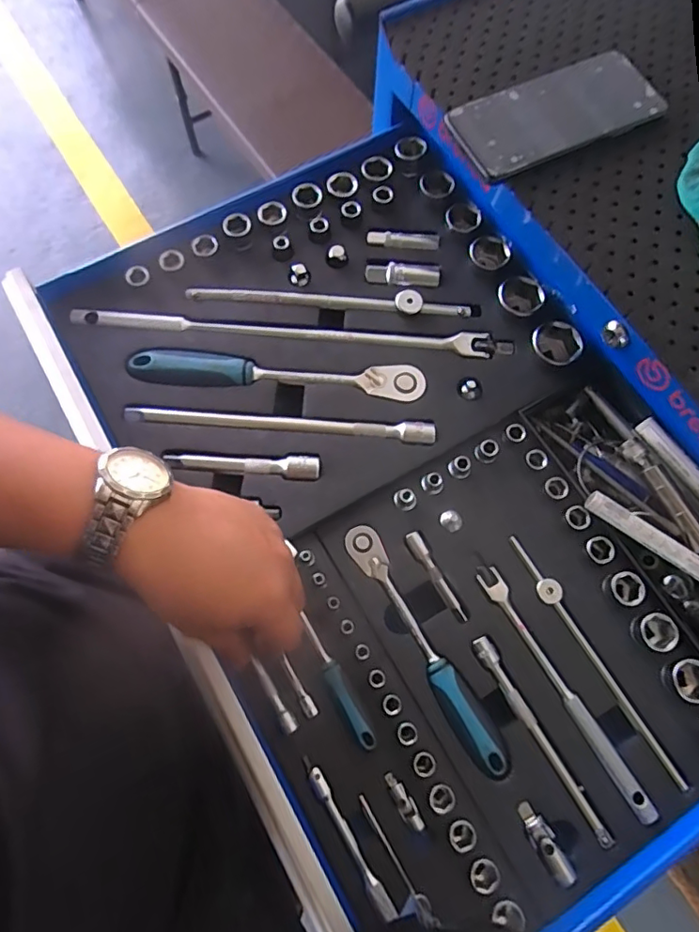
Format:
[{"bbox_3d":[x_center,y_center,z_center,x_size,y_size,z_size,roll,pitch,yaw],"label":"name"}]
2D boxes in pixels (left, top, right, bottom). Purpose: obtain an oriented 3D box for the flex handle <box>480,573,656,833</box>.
[{"bbox_3d":[0.148,0.153,0.368,0.016,0.008,0.182,-29,75,-11],"label":"flex handle"}]

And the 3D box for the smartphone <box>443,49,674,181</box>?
[{"bbox_3d":[0.162,-0.274,0.416,0.158,0.014,0.075,-26,74,-10],"label":"smartphone"}]

